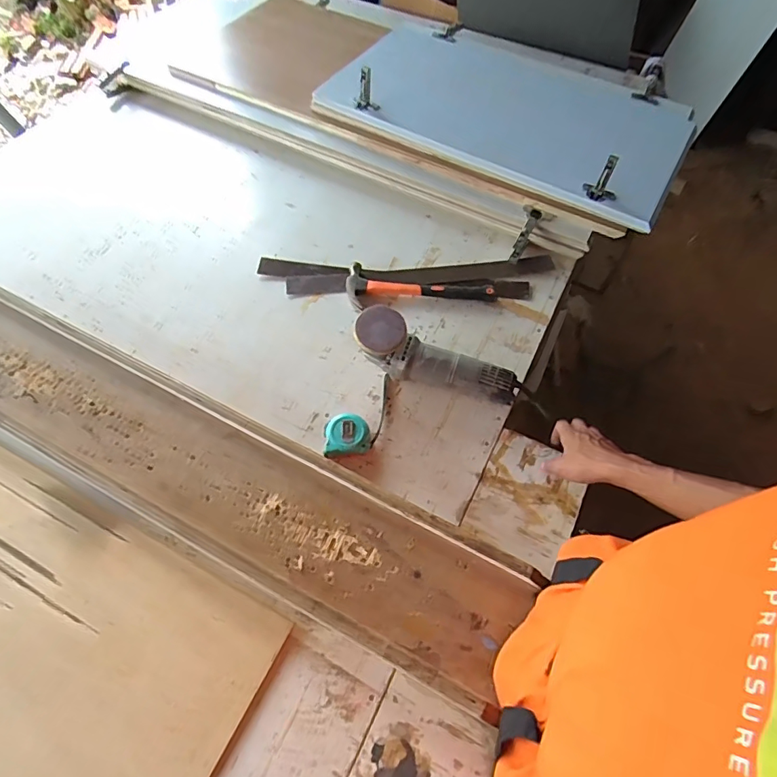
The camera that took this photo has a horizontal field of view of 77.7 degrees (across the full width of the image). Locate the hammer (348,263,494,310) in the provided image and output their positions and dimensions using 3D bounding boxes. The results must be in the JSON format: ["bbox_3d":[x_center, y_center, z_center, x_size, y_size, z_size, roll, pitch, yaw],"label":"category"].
[{"bbox_3d":[0.058,-0.174,0.873,0.267,0.025,0.083,6,60,4],"label":"hammer"}]

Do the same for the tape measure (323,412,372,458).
[{"bbox_3d":[-0.062,0.069,0.717,0.066,0.030,0.068,0,60,0],"label":"tape measure"}]

